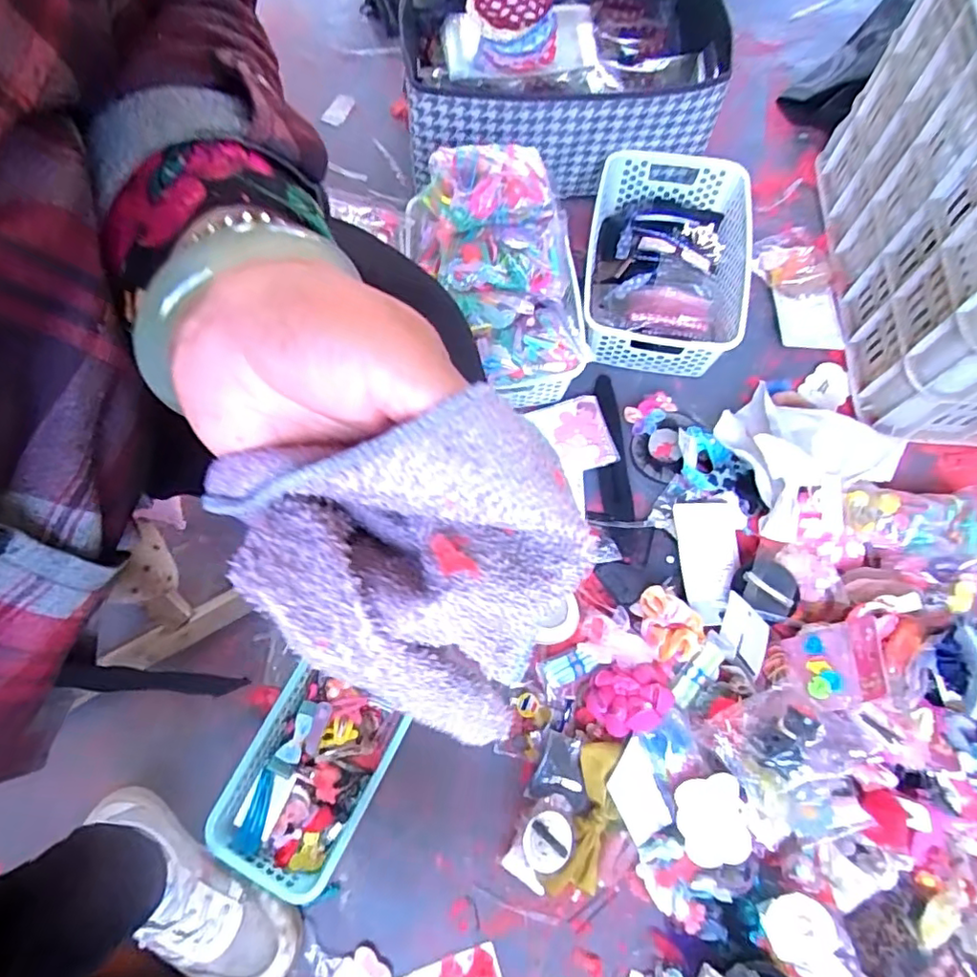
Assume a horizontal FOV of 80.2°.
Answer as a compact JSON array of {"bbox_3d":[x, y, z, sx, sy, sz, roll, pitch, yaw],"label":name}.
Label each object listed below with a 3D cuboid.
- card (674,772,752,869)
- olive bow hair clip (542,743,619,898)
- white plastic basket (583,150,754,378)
[{"bbox_3d":[0.217,0.319,0.557,0.067,0.006,0.080,-12,86,-4],"label":"card"},{"bbox_3d":[0.096,0.323,0.567,0.048,0.021,0.144,20,72,8],"label":"olive bow hair clip"},{"bbox_3d":[0.231,-0.291,0.756,0.197,0.088,0.285,11,71,4],"label":"white plastic basket"}]

